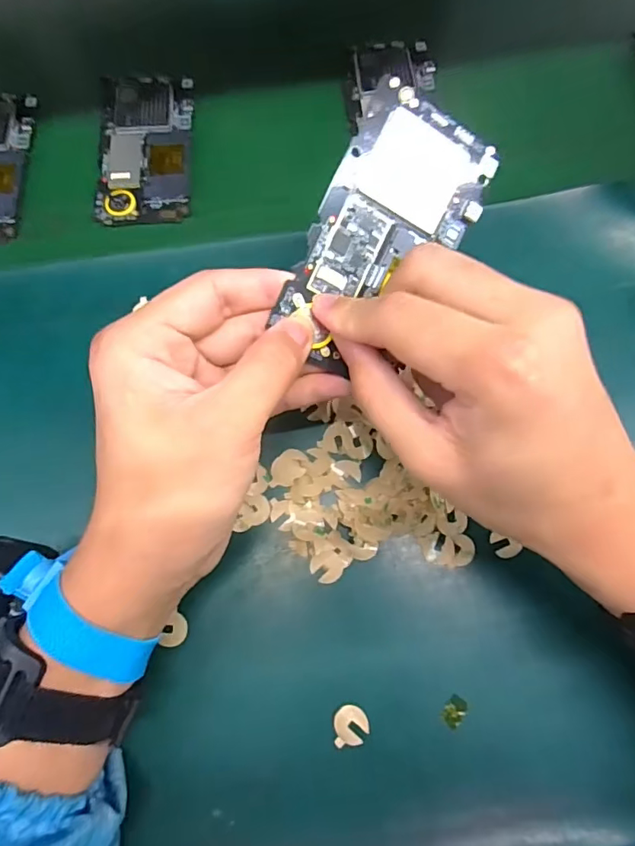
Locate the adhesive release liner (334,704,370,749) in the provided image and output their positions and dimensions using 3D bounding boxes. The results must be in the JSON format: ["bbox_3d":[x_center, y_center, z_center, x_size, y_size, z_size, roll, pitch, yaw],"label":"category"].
[{"bbox_3d":[0.017,0.153,0.261,0.017,0.004,0.018,-3,75,0],"label":"adhesive release liner"}]

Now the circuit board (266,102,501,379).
[{"bbox_3d":[0.031,-0.082,0.233,0.061,0.005,0.122,27,93,-16],"label":"circuit board"}]

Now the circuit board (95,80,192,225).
[{"bbox_3d":[-0.123,-0.198,0.368,0.065,0.004,0.121,-3,75,1],"label":"circuit board"}]

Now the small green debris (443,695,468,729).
[{"bbox_3d":[0.071,0.148,0.264,0.010,0.004,0.014,38,76,13],"label":"small green debris"}]

